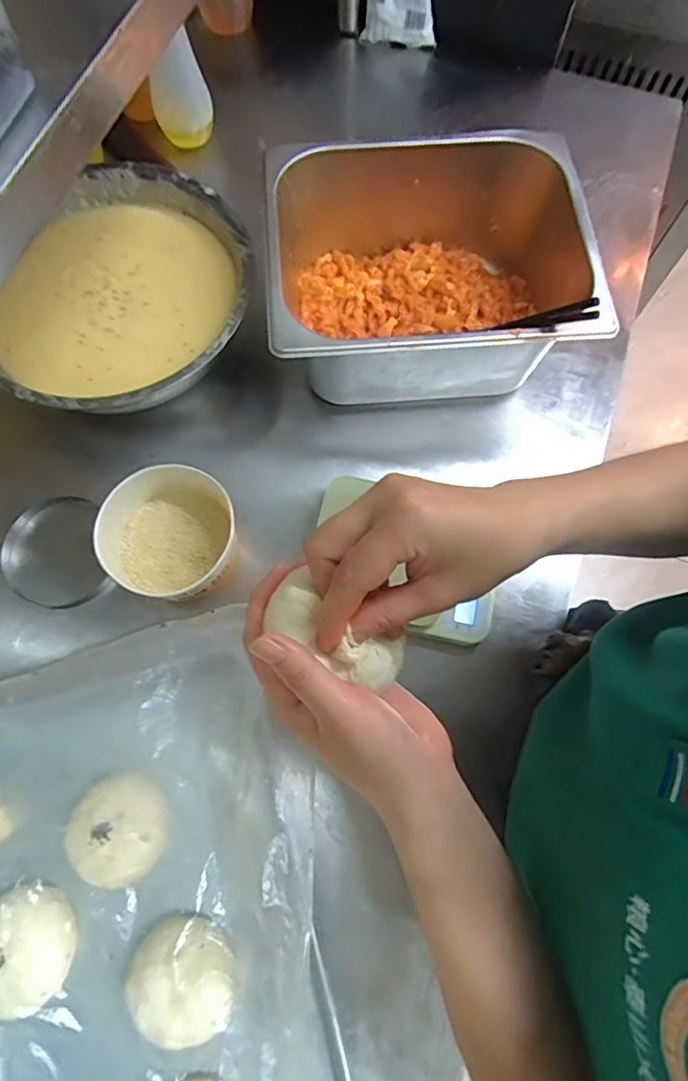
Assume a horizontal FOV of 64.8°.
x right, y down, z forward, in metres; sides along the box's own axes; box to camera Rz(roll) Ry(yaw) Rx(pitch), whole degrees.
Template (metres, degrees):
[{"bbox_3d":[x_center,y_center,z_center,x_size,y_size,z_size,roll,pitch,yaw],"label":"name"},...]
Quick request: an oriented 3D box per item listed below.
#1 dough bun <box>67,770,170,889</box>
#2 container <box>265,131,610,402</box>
[{"bbox_3d":[-0.195,0.250,0.469,0.077,0.031,0.083,-1,72,2],"label":"dough bun"},{"bbox_3d":[0.102,-0.283,0.595,0.350,0.143,0.255,-4,72,1],"label":"container"}]

